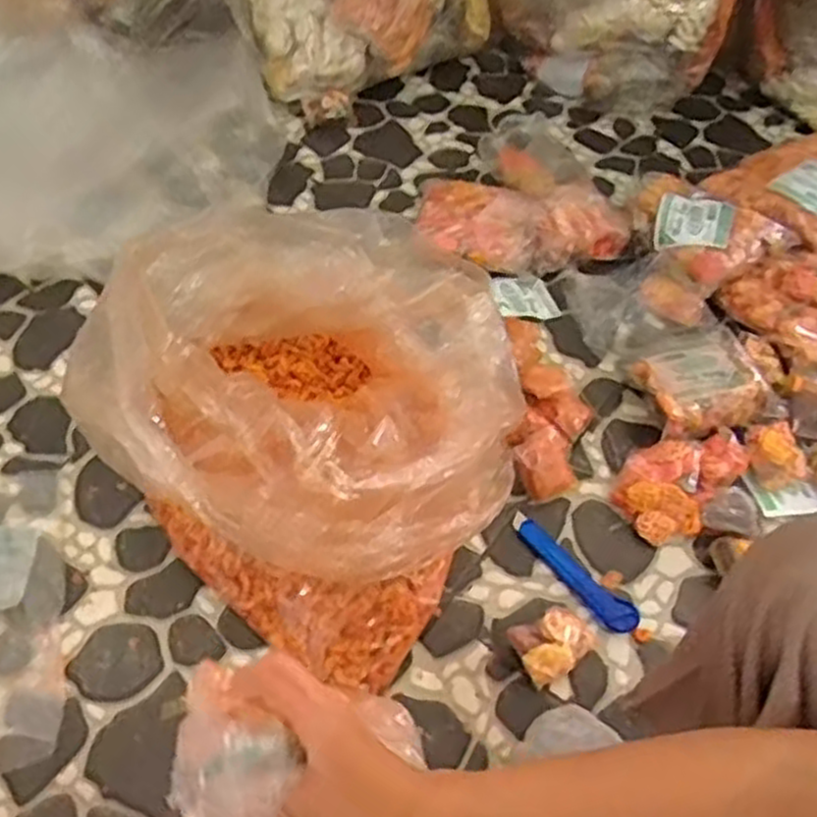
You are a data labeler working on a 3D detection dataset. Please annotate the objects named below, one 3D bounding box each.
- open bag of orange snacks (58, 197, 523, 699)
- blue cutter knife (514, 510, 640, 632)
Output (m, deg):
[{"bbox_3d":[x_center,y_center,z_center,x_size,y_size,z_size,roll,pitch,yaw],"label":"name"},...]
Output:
[{"bbox_3d":[-0.085,0.000,0.745,0.371,0.233,0.334,31,57,19],"label":"open bag of orange snacks"},{"bbox_3d":[0.165,0.158,0.784,0.034,0.015,0.156,-33,61,-25],"label":"blue cutter knife"}]

